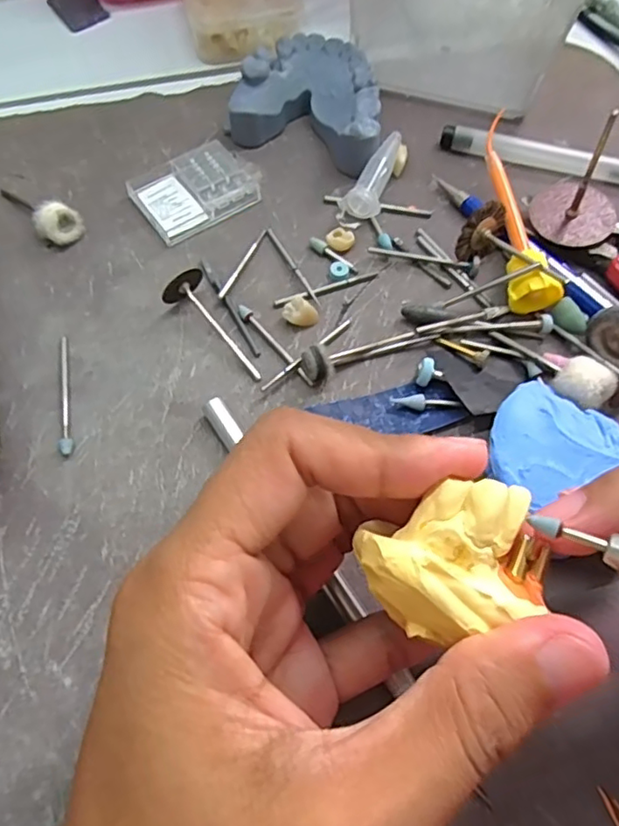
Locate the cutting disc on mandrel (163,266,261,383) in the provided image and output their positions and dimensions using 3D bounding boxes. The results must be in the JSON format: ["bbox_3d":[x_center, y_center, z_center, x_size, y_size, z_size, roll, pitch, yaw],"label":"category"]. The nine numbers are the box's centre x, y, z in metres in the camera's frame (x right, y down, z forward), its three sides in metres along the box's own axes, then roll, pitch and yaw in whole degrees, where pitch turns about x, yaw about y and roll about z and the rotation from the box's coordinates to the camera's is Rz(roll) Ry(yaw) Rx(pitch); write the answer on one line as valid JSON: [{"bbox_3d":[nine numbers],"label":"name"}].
[{"bbox_3d":[-0.036,-0.029,0.213,0.016,0.013,0.046,-28,68,-14],"label":"cutting disc on mandrel"}]

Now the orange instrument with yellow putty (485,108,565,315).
[{"bbox_3d":[0.077,-0.080,0.235,0.018,0.016,0.086,-7,64,-4],"label":"orange instrument with yellow putty"}]

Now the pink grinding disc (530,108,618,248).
[{"bbox_3d":[0.103,-0.084,0.221,0.030,0.047,0.026,41,70,17],"label":"pink grinding disc"}]

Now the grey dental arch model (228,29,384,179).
[{"bbox_3d":[0.005,-0.134,0.258,0.062,0.024,0.052,23,66,10],"label":"grey dental arch model"}]

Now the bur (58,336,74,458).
[{"bbox_3d":[-0.084,-0.007,0.205,0.004,0.004,0.047,-9,65,-6],"label":"bur"}]

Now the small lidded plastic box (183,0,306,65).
[{"bbox_3d":[-0.033,-0.200,0.292,0.055,0.020,0.056,-13,65,-7],"label":"small lidded plastic box"}]

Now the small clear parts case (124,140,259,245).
[{"bbox_3d":[-0.046,-0.094,0.247,0.051,0.007,0.038,-33,69,-16],"label":"small clear parts case"}]

